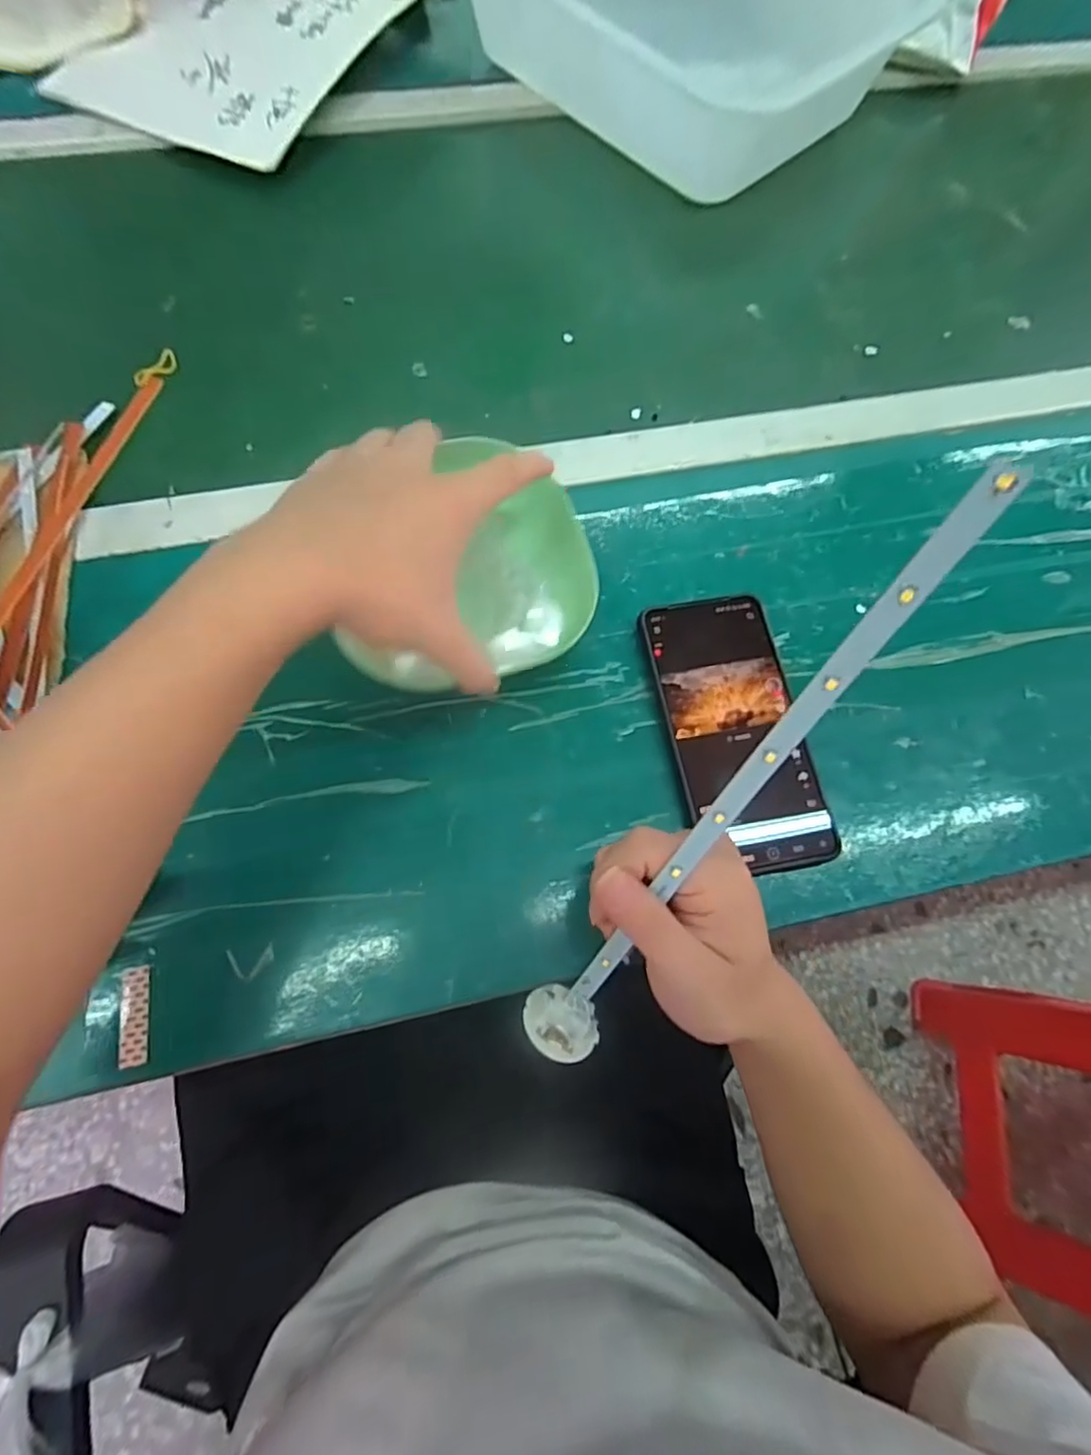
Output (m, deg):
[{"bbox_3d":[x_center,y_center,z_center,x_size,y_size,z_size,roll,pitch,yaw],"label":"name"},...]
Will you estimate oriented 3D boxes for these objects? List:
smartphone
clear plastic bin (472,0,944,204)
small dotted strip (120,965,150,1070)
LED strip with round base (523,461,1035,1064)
[{"bbox_3d":[0.108,0.001,0.367,0.077,0.014,0.160,-11,69,-6],"label":"smartphone"},{"bbox_3d":[0.114,-0.651,0.589,0.361,0.108,0.312,43,73,14],"label":"clear plastic bin"},{"bbox_3d":[-0.201,0.141,0.312,0.014,0.004,0.044,-9,69,-5],"label":"small dotted strip"},{"bbox_3d":[0.059,0.045,0.238,0.031,0.291,0.021,35,35,11],"label":"LED strip with round base"}]

